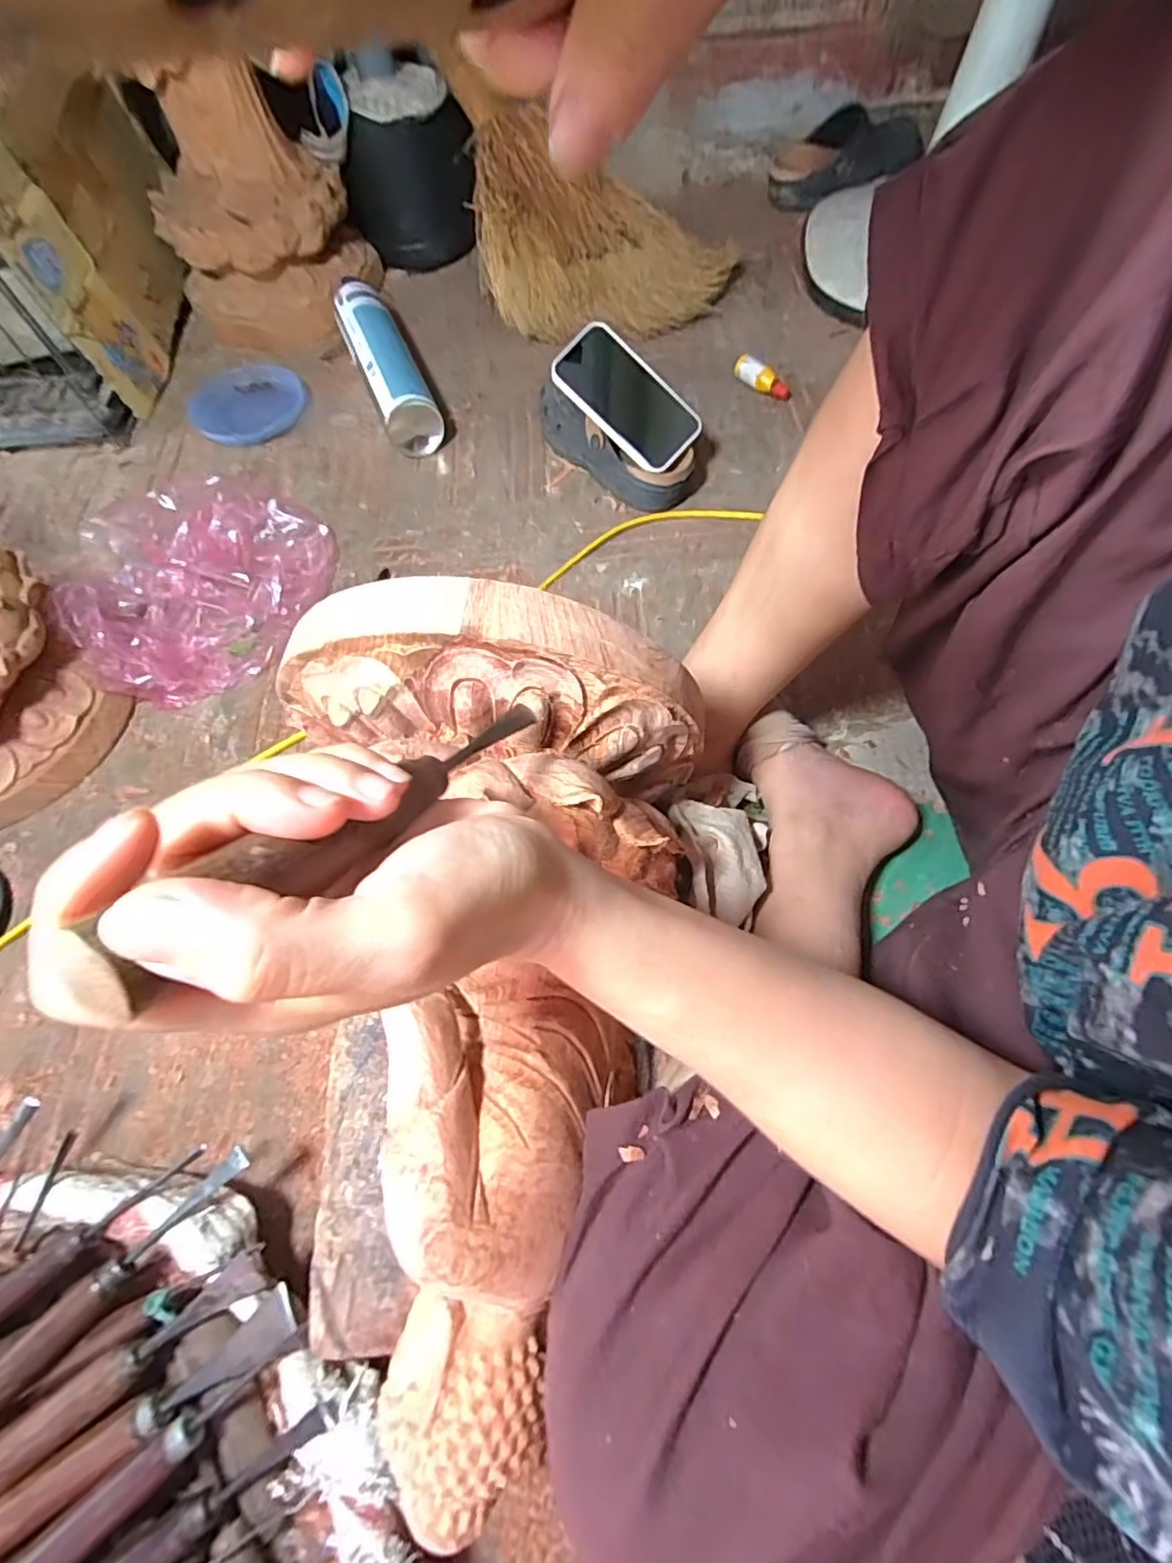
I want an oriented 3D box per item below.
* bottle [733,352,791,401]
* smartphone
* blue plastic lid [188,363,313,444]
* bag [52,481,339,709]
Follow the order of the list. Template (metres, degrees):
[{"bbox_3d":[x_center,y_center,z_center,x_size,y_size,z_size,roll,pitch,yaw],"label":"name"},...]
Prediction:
[{"bbox_3d":[0.205,-0.471,0.699,0.023,0.028,0.073,-38,69,-14],"label":"bottle"},{"bbox_3d":[0.042,-0.375,0.592,0.142,0.017,0.074,40,88,-13],"label":"smartphone"},{"bbox_3d":[-0.407,-0.467,0.732,0.126,0.030,0.133,-12,65,-3],"label":"blue plastic lid"},{"bbox_3d":[-0.375,-0.206,0.586,0.207,0.075,0.252,41,73,19],"label":"bag"}]

